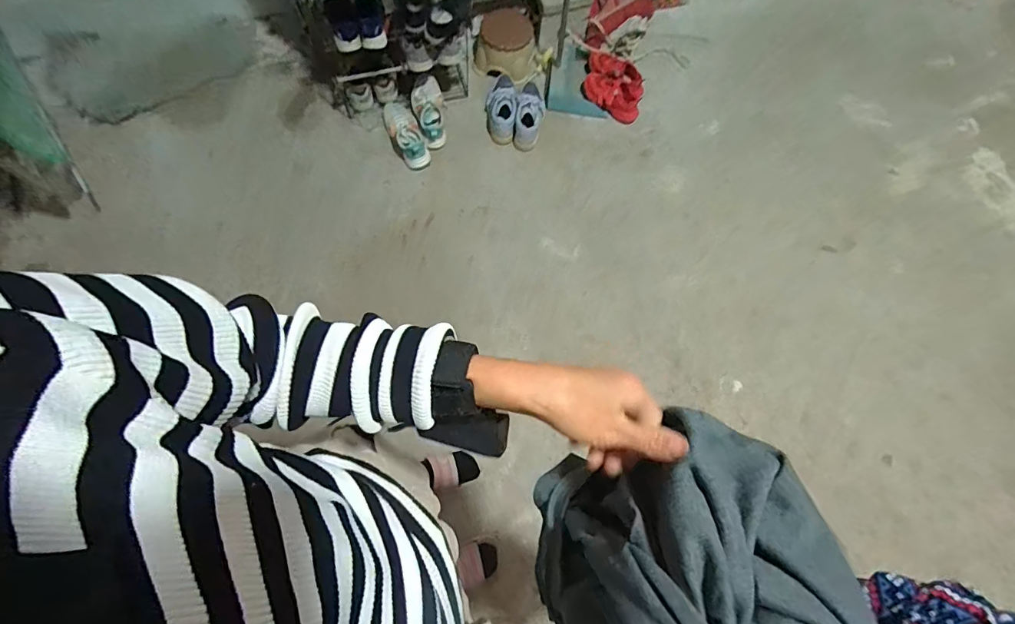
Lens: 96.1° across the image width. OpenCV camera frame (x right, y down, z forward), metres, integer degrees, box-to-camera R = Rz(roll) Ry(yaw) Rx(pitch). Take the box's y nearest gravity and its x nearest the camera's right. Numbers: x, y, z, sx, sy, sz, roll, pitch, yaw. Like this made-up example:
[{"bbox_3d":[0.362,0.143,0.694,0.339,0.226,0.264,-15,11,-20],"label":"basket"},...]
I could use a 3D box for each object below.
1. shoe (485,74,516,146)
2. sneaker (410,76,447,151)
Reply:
[{"bbox_3d":[-0.023,-0.724,1.595,0.104,0.085,0.274,-1,72,-2],"label":"shoe"},{"bbox_3d":[-0.271,-0.683,1.567,0.106,0.098,0.247,-10,73,-5],"label":"sneaker"}]

